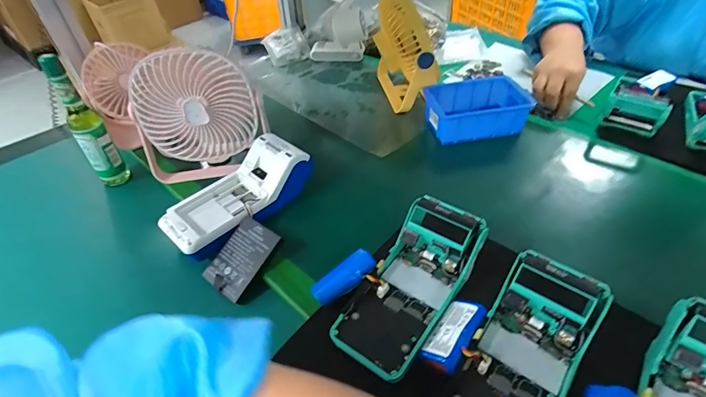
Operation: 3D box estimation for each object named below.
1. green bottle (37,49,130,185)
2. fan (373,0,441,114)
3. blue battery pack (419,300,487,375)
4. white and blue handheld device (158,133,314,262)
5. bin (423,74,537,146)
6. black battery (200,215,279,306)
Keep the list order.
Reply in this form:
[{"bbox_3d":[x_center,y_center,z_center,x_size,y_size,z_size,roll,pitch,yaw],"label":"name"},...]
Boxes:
[{"bbox_3d":[-0.358,-0.098,0.525,0.041,0.180,0.042,-28,51,-28],"label":"green bottle"},{"bbox_3d":[0.088,-0.246,0.649,0.083,0.164,0.157,-3,44,-6],"label":"fan"},{"bbox_3d":[0.087,0.117,0.337,0.031,0.015,0.068,29,50,26],"label":"blue battery pack"},{"bbox_3d":[-0.141,-0.004,0.490,0.184,0.052,0.086,-38,52,-17],"label":"white and blue handheld device"},{"bbox_3d":[0.192,-0.141,0.604,0.145,0.051,0.094,-5,44,-8],"label":"bin"},{"bbox_3d":[-0.126,0.066,0.438,0.060,0.008,0.084,29,78,29],"label":"black battery"}]

